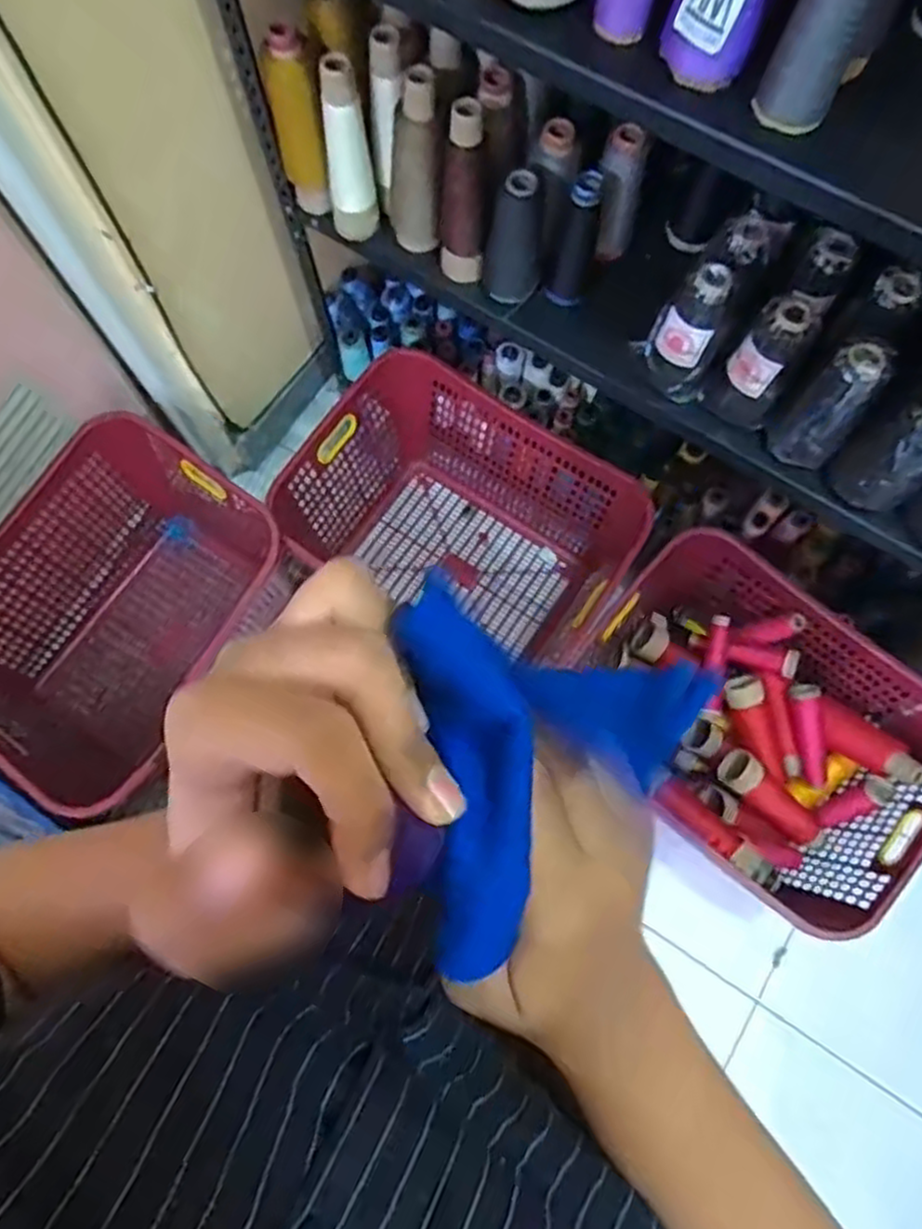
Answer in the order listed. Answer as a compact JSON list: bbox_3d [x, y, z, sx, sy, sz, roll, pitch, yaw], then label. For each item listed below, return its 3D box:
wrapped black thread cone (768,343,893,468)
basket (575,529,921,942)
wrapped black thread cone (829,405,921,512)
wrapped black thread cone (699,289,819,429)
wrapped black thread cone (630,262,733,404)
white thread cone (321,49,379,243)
[{"bbox_3d":[0.445,-0.249,0.872,0.081,0.158,0.084,42,78,11],"label":"wrapped black thread cone"},{"bbox_3d":[0.467,0.179,1.209,0.551,0.225,0.433,37,77,10],"label":"basket"},{"bbox_3d":[0.524,-0.195,0.852,0.093,0.164,0.088,-36,77,-10],"label":"wrapped black thread cone"},{"bbox_3d":[0.375,-0.317,0.890,0.084,0.158,0.095,32,76,9],"label":"wrapped black thread cone"},{"bbox_3d":[0.277,-0.345,0.903,0.088,0.163,0.075,6,74,2],"label":"wrapped black thread cone"},{"bbox_3d":[-0.142,-0.578,0.923,0.053,0.223,0.058,40,78,10],"label":"white thread cone"}]

